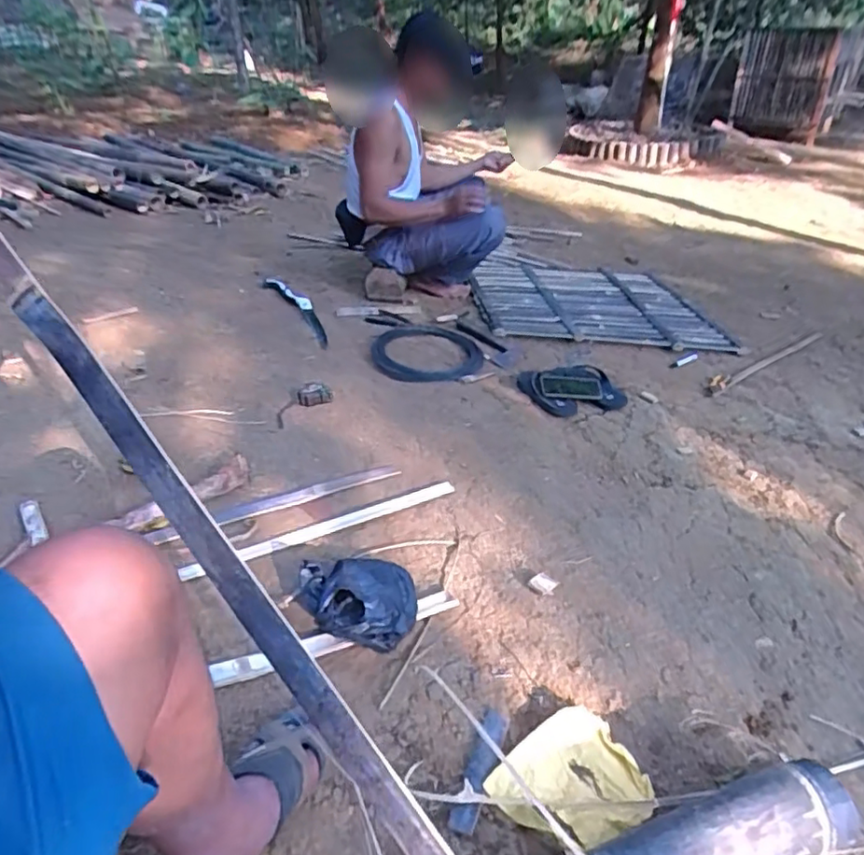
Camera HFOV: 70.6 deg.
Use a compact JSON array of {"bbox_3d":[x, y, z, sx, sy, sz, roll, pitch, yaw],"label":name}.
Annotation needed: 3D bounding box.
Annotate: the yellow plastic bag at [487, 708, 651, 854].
[{"bbox_3d":[0.184,0.458,0.787,0.196,0.028,0.155,-21,39,-29],"label":"yellow plastic bag"}]

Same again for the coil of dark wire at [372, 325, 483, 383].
[{"bbox_3d":[-0.014,-0.223,1.840,0.330,0.030,0.345,15,33,16],"label":"coil of dark wire"}]

